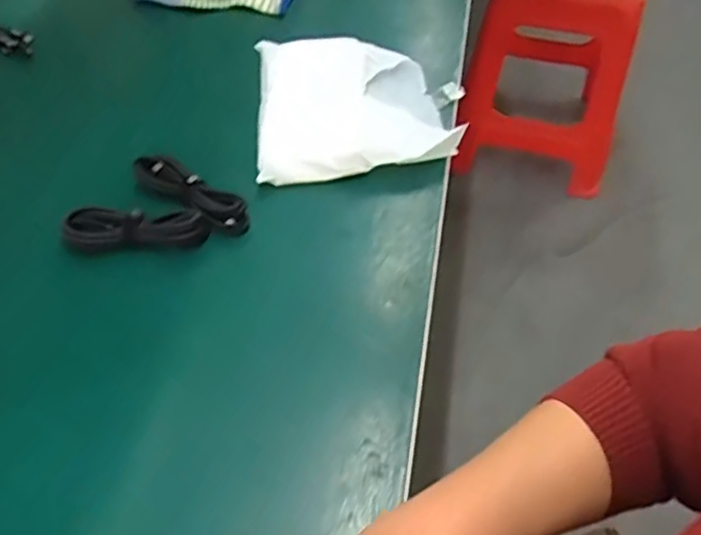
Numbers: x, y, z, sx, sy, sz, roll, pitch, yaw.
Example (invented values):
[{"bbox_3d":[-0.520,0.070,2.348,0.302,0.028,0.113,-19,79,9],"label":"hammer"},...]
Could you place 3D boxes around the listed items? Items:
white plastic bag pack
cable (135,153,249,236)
[{"bbox_3d":[0.007,-0.147,0.586,0.176,0.029,0.172,-1,53,-1],"label":"white plastic bag pack"},{"bbox_3d":[-0.128,-0.059,0.523,0.103,0.024,0.035,31,58,21],"label":"cable"}]

